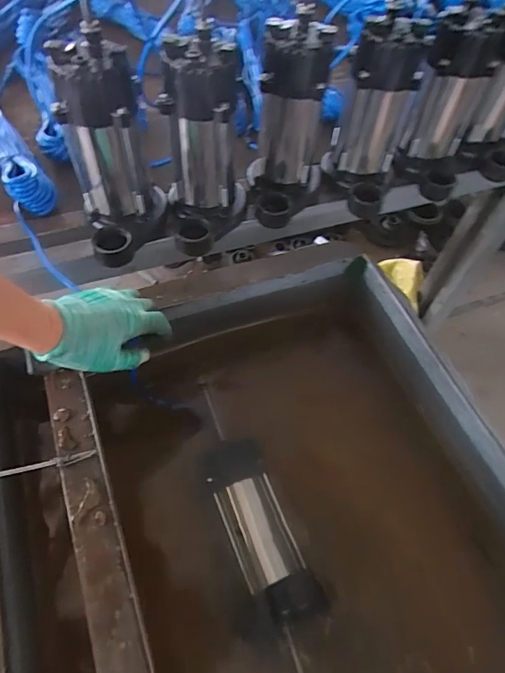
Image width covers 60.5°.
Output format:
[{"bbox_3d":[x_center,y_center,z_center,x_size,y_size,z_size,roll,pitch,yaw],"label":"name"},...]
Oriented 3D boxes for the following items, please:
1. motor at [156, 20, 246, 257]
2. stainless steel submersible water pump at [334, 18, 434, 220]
[{"bbox_3d":[-0.061,-0.239,0.577,0.110,0.237,0.139,-4,57,-7],"label":"motor"},{"bbox_3d":[0.177,-0.317,0.631,0.099,0.218,0.146,16,57,6],"label":"stainless steel submersible water pump"}]

